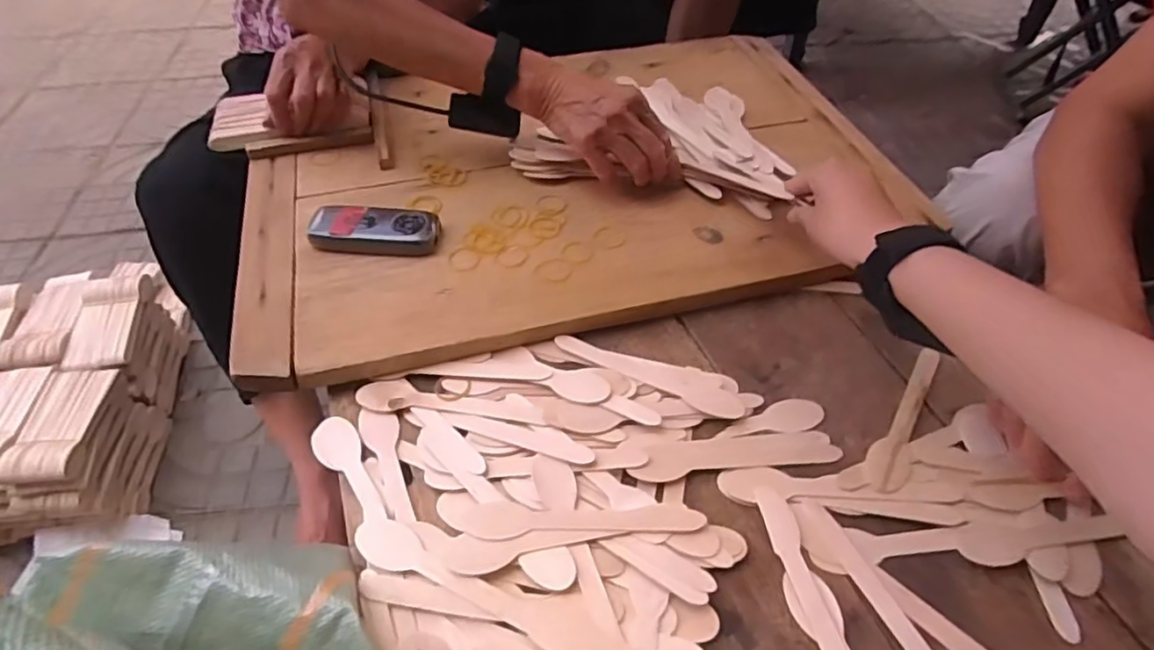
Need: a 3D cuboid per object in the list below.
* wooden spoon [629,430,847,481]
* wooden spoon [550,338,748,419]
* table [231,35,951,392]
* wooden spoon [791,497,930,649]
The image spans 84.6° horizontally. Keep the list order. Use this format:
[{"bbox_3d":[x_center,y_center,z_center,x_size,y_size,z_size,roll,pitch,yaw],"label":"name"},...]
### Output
[{"bbox_3d":[0.114,0.091,0.455,0.150,0.009,0.029,-6,51,-7],"label":"wooden spoon"},{"bbox_3d":[0.057,0.036,0.500,0.152,0.010,0.028,24,53,17],"label":"wooden spoon"},{"bbox_3d":[-0.005,-0.176,0.661,0.638,0.035,0.439,-13,52,-12],"label":"table"},{"bbox_3d":[0.189,0.174,0.387,0.026,0.004,0.156,-20,54,-18],"label":"wooden spoon"}]

